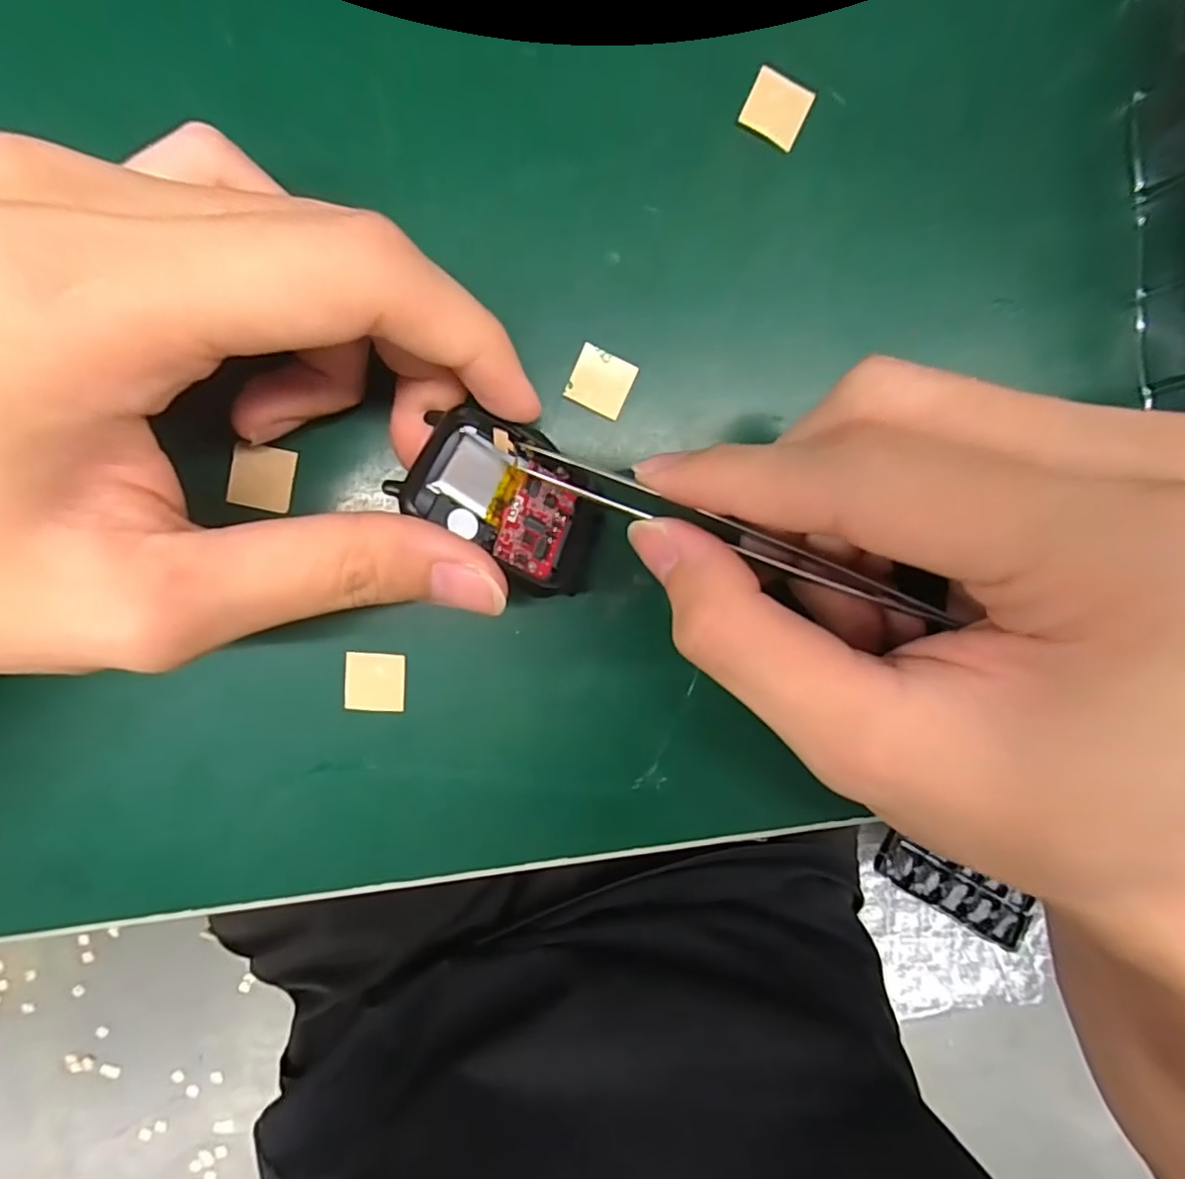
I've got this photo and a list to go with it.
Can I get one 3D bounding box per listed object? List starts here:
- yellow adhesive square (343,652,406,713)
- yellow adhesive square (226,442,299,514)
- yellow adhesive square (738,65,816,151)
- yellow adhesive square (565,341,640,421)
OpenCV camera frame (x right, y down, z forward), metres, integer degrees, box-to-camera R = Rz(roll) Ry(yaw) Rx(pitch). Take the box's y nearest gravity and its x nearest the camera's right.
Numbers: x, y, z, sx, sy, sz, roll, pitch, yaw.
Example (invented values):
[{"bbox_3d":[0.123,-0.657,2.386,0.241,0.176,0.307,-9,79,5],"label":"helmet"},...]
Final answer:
[{"bbox_3d":[-0.058,0.025,0.161,0.015,0.004,0.015,3,95,-2],"label":"yellow adhesive square"},{"bbox_3d":[-0.084,-0.028,0.151,0.015,0.004,0.015,11,95,-7],"label":"yellow adhesive square"},{"bbox_3d":[0.047,-0.122,0.153,0.015,0.004,0.015,25,93,-6],"label":"yellow adhesive square"},{"bbox_3d":[0.002,-0.054,0.157,0.015,0.004,0.015,24,88,-6],"label":"yellow adhesive square"}]

